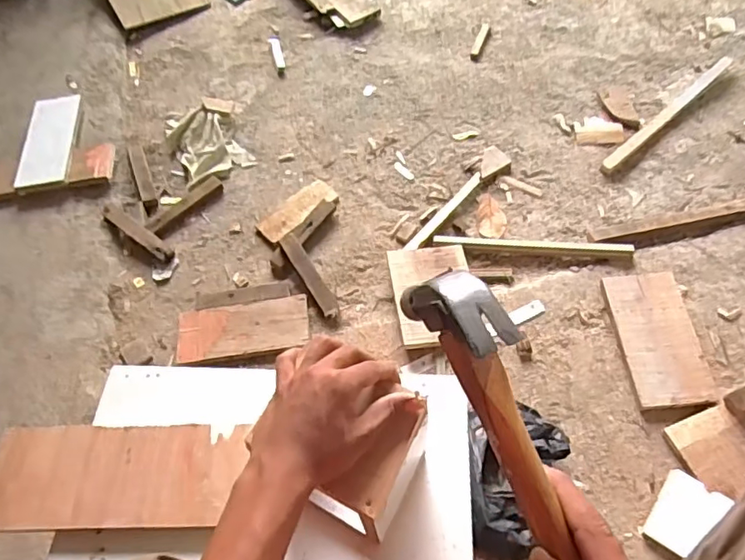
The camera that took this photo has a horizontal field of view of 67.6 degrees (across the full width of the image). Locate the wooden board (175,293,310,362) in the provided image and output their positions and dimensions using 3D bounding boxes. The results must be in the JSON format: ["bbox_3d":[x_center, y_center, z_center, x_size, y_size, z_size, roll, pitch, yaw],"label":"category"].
[{"bbox_3d":[-0.224,0.083,0.963,0.222,0.017,0.099,-9,59,-1],"label":"wooden board"}]

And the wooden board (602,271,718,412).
[{"bbox_3d":[0.461,0.093,0.904,0.119,0.025,0.230,-4,59,2],"label":"wooden board"}]

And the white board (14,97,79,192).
[{"bbox_3d":[-0.681,-0.295,1.172,0.096,0.014,0.251,-7,59,-6],"label":"white board"}]

